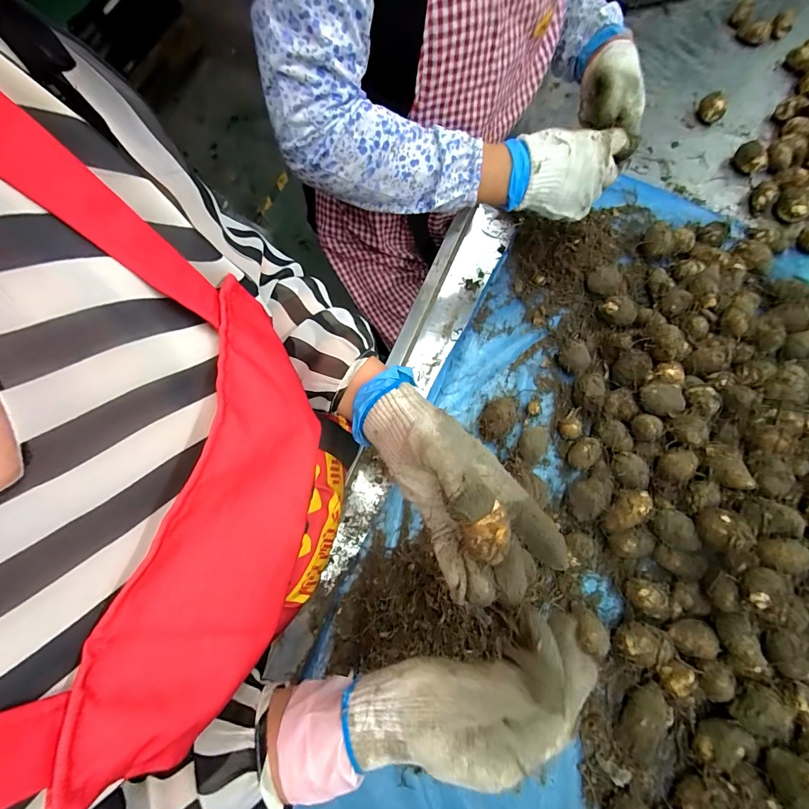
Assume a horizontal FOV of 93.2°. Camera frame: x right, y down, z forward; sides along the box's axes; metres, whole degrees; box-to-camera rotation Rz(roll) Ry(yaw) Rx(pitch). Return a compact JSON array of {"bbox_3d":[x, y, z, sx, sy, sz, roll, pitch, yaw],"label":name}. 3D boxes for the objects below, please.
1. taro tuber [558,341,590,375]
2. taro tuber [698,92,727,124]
[{"bbox_3d":[0.228,-0.060,0.517,0.038,0.031,0.035,39,78,10],"label":"taro tuber"},{"bbox_3d":[0.533,-0.513,0.664,0.043,0.038,0.033,39,77,9],"label":"taro tuber"}]

